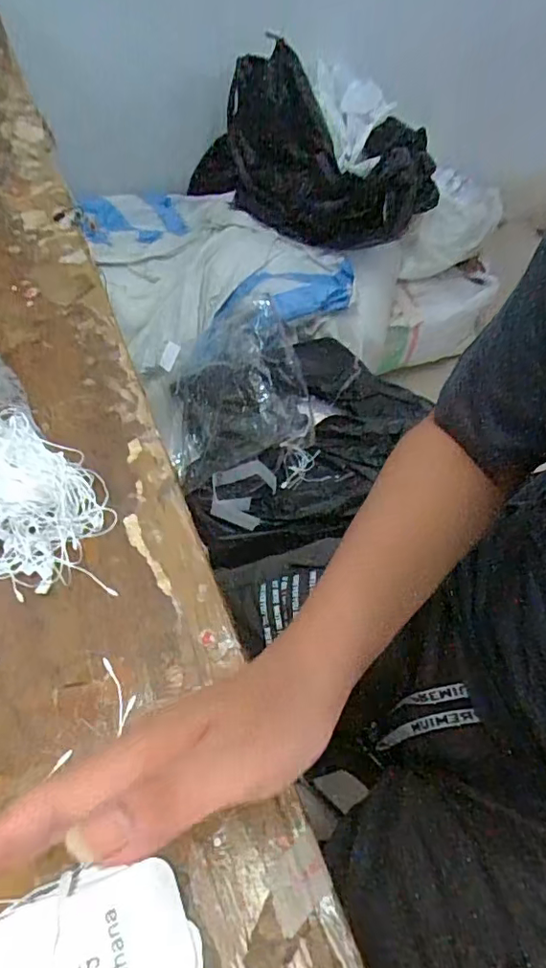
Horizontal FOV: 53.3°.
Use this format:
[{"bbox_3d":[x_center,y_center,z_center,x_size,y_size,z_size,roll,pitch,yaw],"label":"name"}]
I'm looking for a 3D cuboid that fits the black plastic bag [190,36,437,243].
[{"bbox_3d":[0.089,-0.655,1.091,0.489,0.290,0.333,-2,58,-2],"label":"black plastic bag"}]

